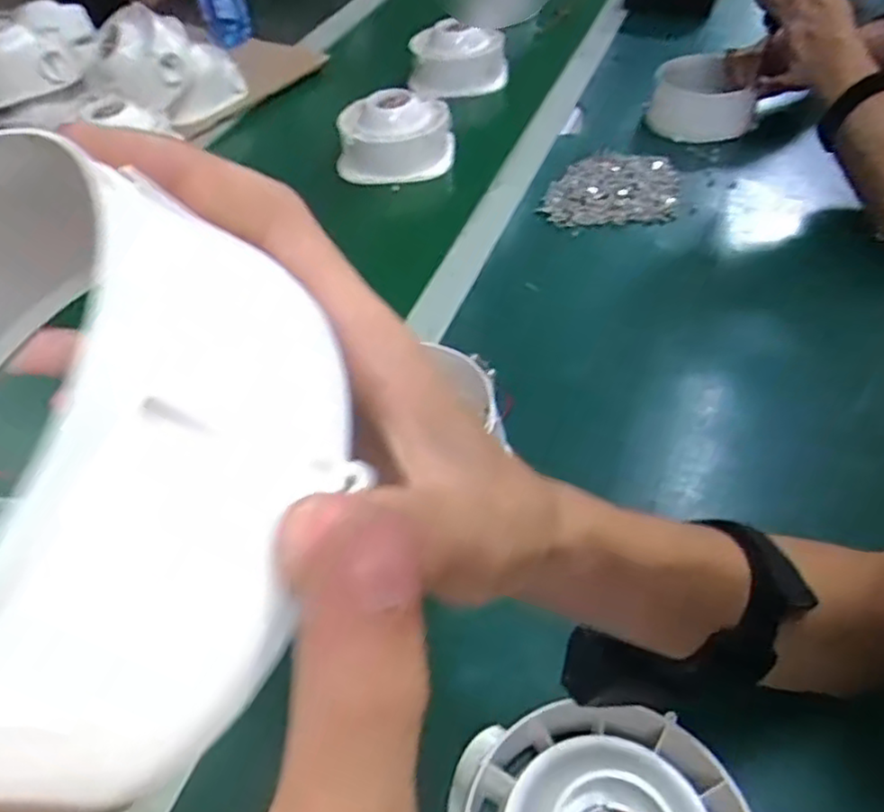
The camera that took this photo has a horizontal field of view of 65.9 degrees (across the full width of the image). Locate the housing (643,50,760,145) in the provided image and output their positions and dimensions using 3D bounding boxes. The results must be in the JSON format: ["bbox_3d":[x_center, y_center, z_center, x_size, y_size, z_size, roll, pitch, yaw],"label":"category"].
[{"bbox_3d":[0.311,-0.371,0.826,0.106,0.064,0.116,-14,48,-8],"label":"housing"}]

